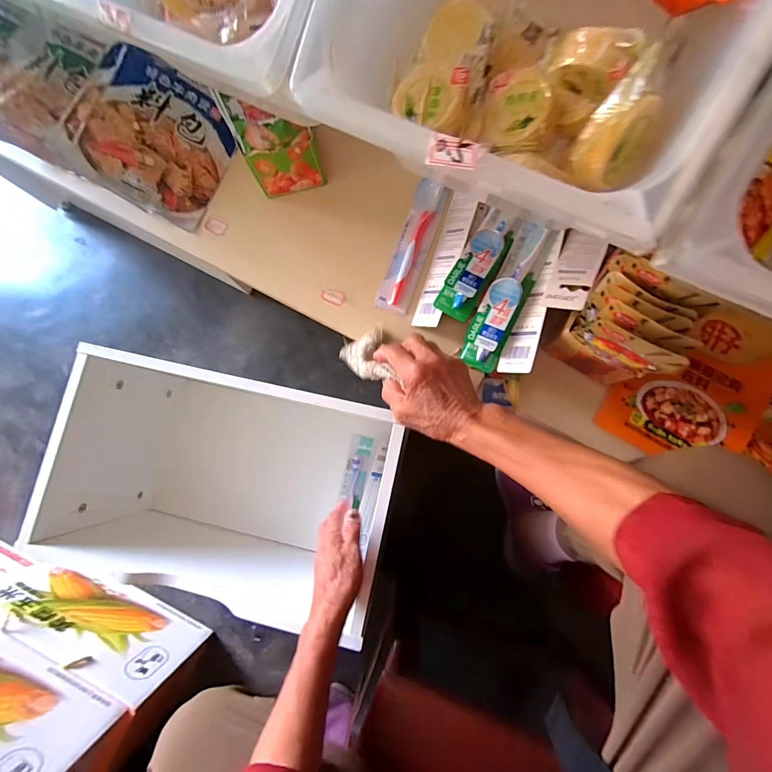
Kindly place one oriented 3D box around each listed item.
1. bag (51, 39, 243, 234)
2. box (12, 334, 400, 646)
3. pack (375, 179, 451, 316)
[{"bbox_3d":[-0.302,-0.314,0.489,0.188,0.062,0.164,26,84,6],"label":"bag"},{"bbox_3d":[-0.222,0.160,0.601,0.461,0.223,0.326,11,83,5],"label":"box"},{"bbox_3d":[0.034,-0.170,0.468,0.043,0.012,0.167,20,84,6],"label":"pack"}]

